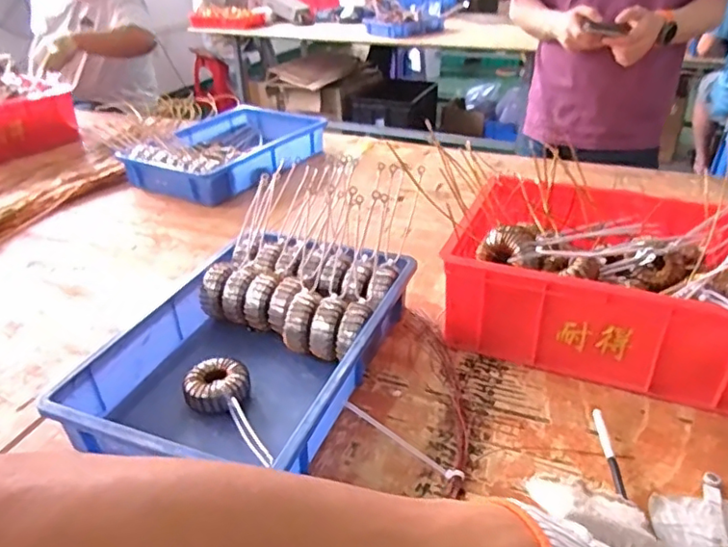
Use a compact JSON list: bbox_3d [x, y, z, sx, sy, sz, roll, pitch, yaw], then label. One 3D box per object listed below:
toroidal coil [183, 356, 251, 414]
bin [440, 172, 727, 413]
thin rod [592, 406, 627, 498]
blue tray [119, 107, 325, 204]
[{"bbox_3d":[-0.176,0.141,0.714,0.071,0.042,0.072,-2,32,1],"label":"toroidal coil"},{"bbox_3d":[0.335,0.006,0.802,0.392,0.149,0.277,13,35,23],"label":"bin"},{"bbox_3d":[0.267,0.194,0.637,0.011,0.014,0.125,1,32,5],"label":"thin rod"},{"bbox_3d":[-0.313,-0.308,1.413,0.303,0.092,0.469,17,35,27],"label":"blue tray"}]

